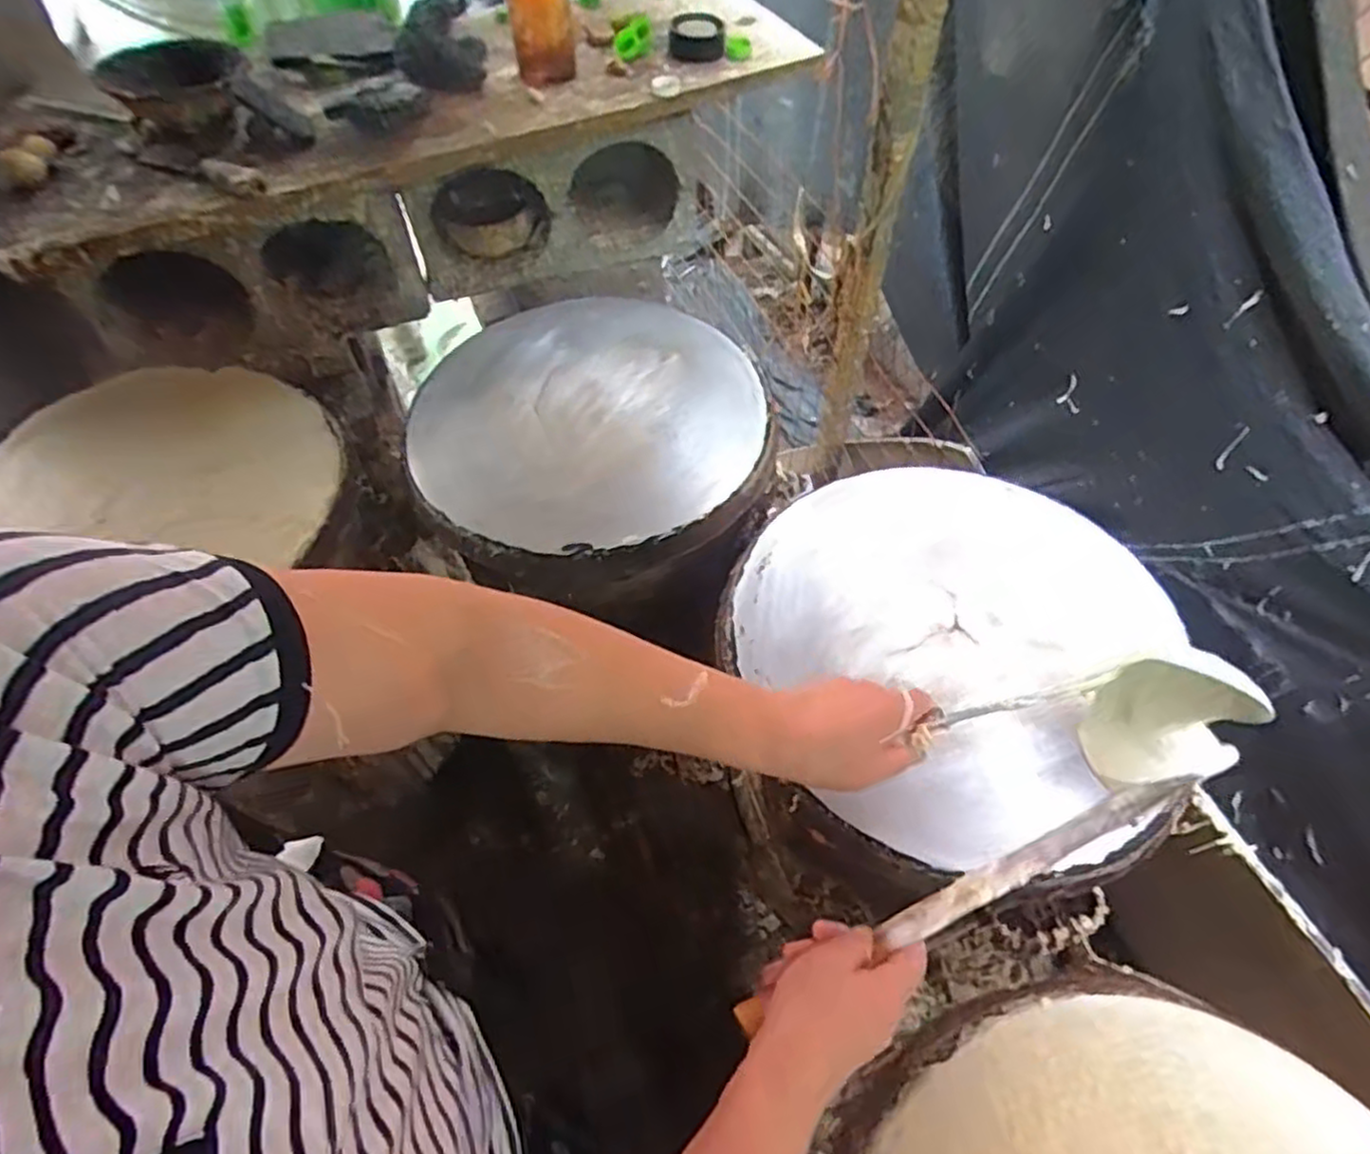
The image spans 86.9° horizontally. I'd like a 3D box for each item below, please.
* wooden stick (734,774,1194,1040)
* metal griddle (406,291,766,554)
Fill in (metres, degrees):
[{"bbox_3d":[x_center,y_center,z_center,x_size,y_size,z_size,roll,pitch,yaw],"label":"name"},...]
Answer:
[{"bbox_3d":[0.196,0.204,0.477,0.353,0.021,0.021,-18,57,-17],"label":"wooden stick"},{"bbox_3d":[-0.106,-0.183,0.771,0.356,0.024,0.369,-8,56,-3],"label":"metal griddle"}]

